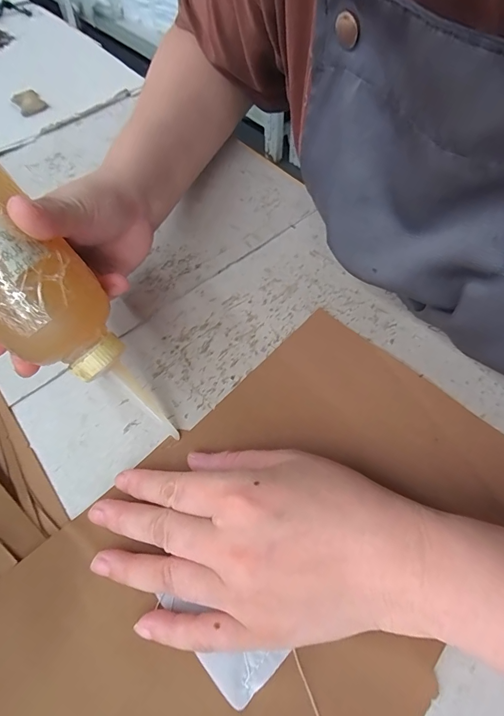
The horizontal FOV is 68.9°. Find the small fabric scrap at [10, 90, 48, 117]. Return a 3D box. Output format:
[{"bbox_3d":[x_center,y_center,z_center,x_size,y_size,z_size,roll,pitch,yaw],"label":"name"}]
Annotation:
[{"bbox_3d":[-0.264,-0.303,0.434,0.029,0.008,0.035,-34,65,-16],"label":"small fabric scrap"}]

